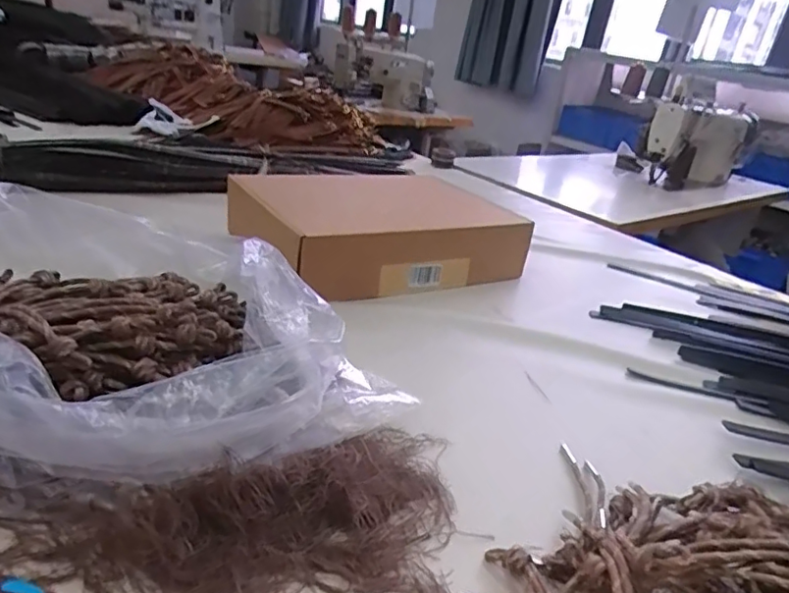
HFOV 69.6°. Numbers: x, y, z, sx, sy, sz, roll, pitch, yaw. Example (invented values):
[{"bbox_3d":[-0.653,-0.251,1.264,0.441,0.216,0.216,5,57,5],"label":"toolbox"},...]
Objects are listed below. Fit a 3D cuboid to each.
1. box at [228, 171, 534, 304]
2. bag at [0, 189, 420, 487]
[{"bbox_3d":[-0.040,-0.104,0.842,0.343,0.084,0.318,-9,30,-31],"label":"box"},{"bbox_3d":[-0.233,0.020,0.451,0.361,0.116,0.347,29,32,37],"label":"bag"}]

